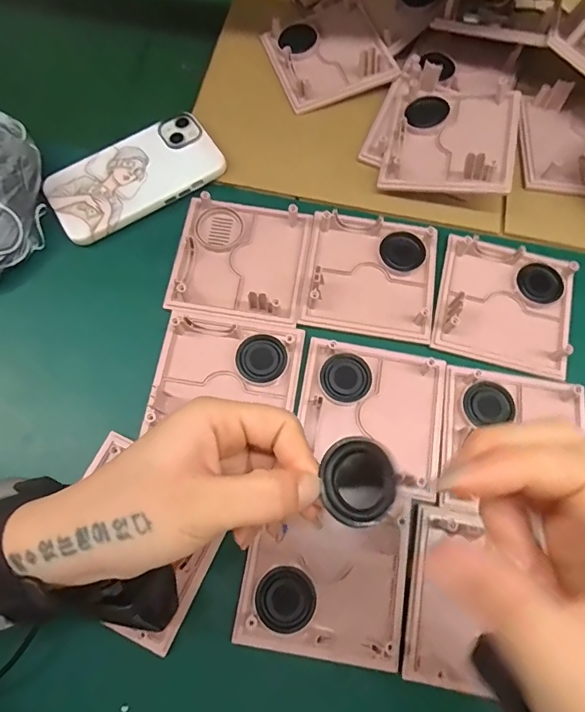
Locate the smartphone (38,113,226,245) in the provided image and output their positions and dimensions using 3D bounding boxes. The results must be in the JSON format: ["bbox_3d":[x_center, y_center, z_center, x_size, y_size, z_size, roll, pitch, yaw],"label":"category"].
[{"bbox_3d":[-0.138,-0.158,0.402,0.147,0.013,0.075,-32,75,-12],"label":"smartphone"}]

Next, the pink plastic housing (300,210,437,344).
[{"bbox_3d":[0.064,-0.067,0.380,0.102,0.016,0.100,8,71,1],"label":"pink plastic housing"}]

